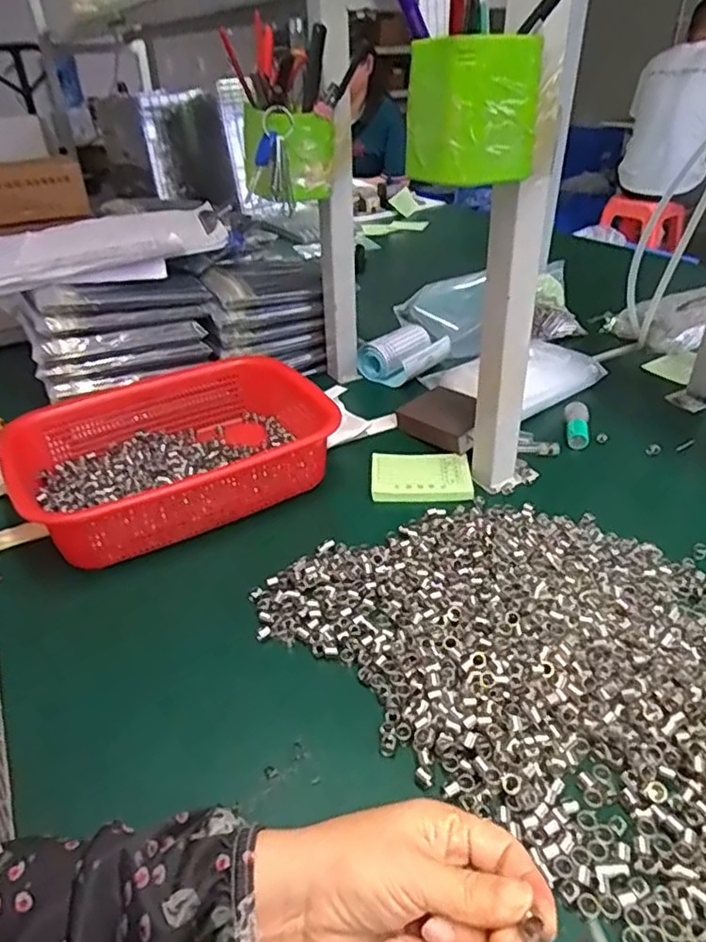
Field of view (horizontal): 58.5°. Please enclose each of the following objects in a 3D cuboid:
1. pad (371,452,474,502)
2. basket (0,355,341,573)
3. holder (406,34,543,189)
[{"bbox_3d":[0.067,0.004,0.618,0.096,0.007,0.079,-1,33,0],"label":"pad"},{"bbox_3d":[-0.161,-0.021,0.601,0.295,0.063,0.206,-18,37,-24],"label":"basket"},{"bbox_3d":[0.077,-0.237,0.417,0.066,0.078,0.066,-22,39,-28],"label":"holder"}]

